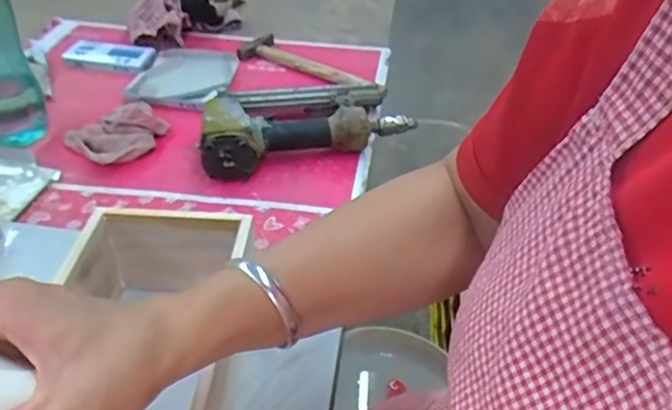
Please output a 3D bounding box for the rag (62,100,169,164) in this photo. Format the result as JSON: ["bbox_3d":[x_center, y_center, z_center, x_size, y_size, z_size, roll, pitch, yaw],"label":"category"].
[{"bbox_3d":[-0.259,-0.091,0.718,0.109,0.038,0.080,-27,47,-32],"label":"rag"}]

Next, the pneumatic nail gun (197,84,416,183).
[{"bbox_3d":[-0.044,-0.103,0.726,0.257,0.060,0.138,-11,41,-16],"label":"pneumatic nail gun"}]

